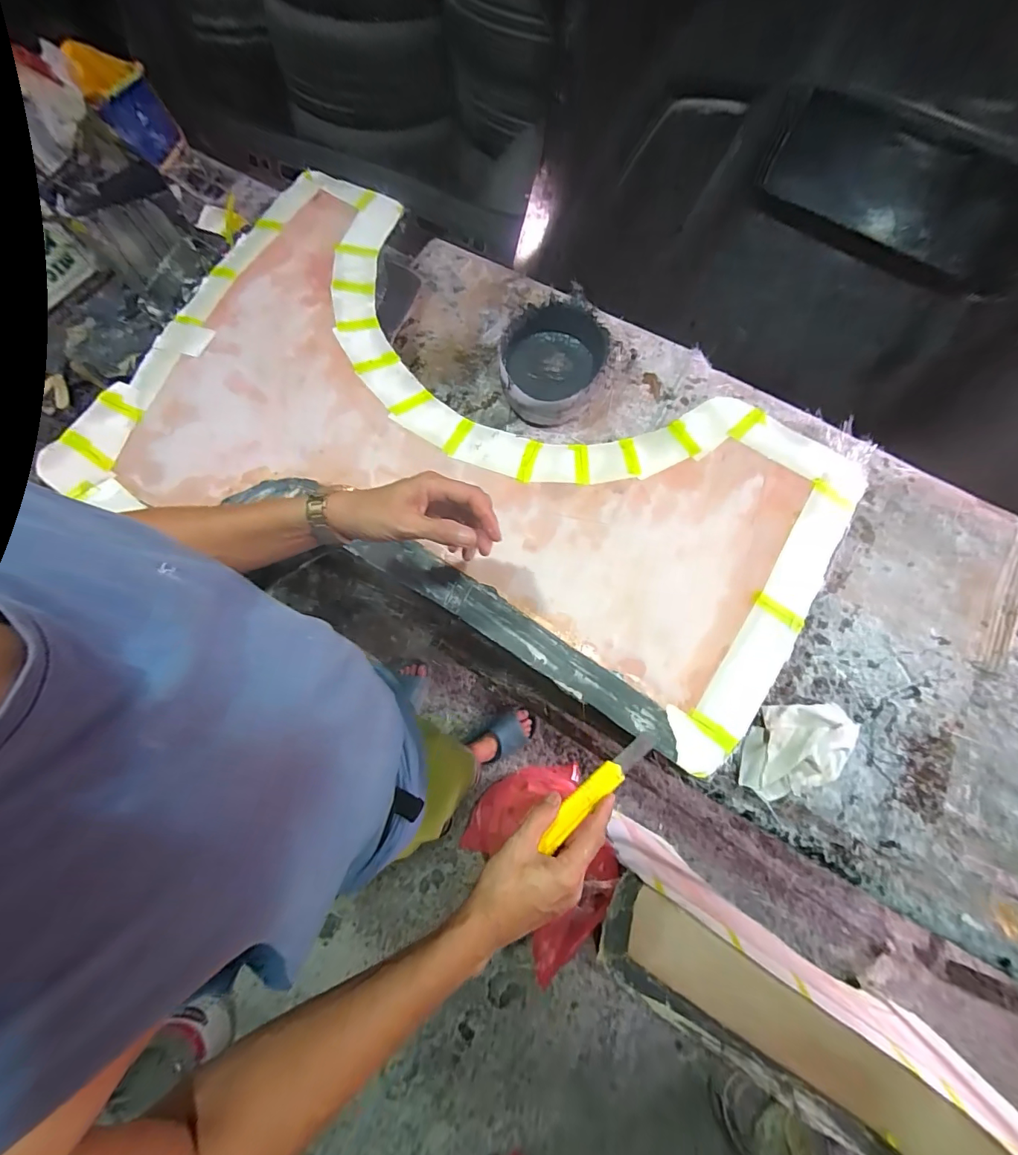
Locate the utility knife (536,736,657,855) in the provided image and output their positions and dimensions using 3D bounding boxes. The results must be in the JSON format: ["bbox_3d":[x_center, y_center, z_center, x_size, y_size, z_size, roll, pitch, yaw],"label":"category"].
[{"bbox_3d":[0.086,0.202,0.452,0.144,0.011,0.021,-36,77,-18],"label":"utility knife"}]

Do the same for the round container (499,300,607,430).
[{"bbox_3d":[0.071,-0.347,0.784,0.166,0.102,0.166,0,74,0],"label":"round container"}]

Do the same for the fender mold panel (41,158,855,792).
[{"bbox_3d":[-0.070,-0.162,0.598,0.934,0.032,0.557,30,76,8],"label":"fender mold panel"}]

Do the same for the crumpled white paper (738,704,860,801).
[{"bbox_3d":[0.396,0.236,0.638,0.153,0.030,0.118,1,74,0],"label":"crumpled white paper"}]

